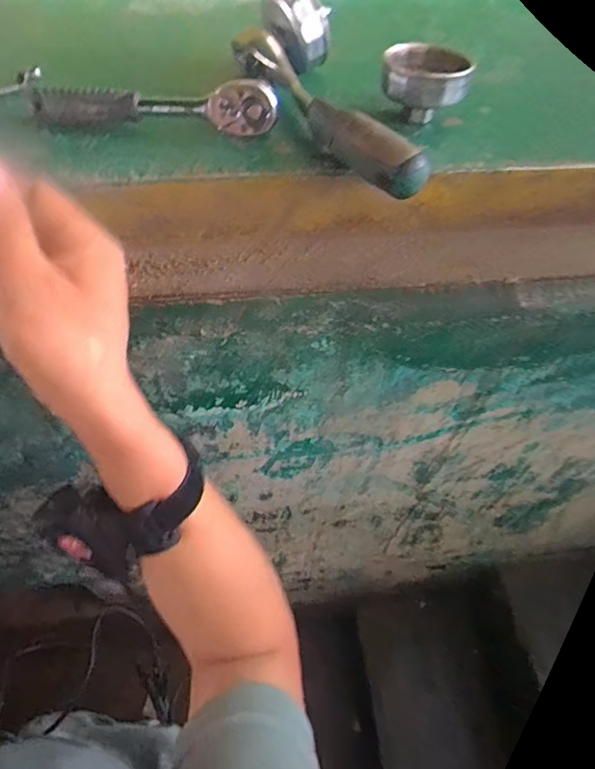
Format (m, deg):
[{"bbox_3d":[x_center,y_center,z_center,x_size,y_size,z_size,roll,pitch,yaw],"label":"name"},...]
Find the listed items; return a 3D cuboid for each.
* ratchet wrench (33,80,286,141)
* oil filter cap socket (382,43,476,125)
[{"bbox_3d":[-0.108,-0.210,0.368,0.184,0.038,0.021,2,52,-1],"label":"ratchet wrench"},{"bbox_3d":[0.100,-0.242,0.395,0.071,0.050,0.076,7,52,3],"label":"oil filter cap socket"}]

